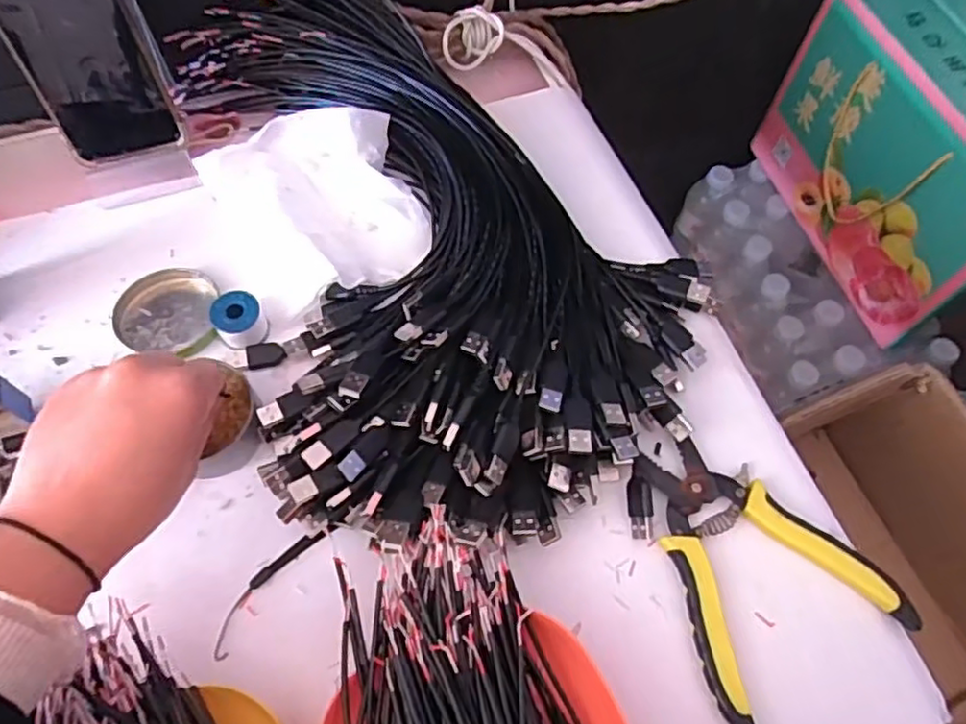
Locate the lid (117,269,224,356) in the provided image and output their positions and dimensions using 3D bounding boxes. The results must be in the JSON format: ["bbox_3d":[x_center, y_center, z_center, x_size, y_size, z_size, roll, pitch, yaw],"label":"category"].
[{"bbox_3d":[-0.207,-0.034,0.436,0.061,0.010,0.061,0,64,-1],"label":"lid"}]

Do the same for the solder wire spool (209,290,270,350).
[{"bbox_3d":[-0.154,-0.027,0.420,0.030,0.025,0.028,0,64,-1],"label":"solder wire spool"}]

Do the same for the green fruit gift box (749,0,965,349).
[{"bbox_3d":[0.480,-0.219,0.718,0.164,0.226,0.331,-13,65,-8],"label":"green fruit gift box"}]

